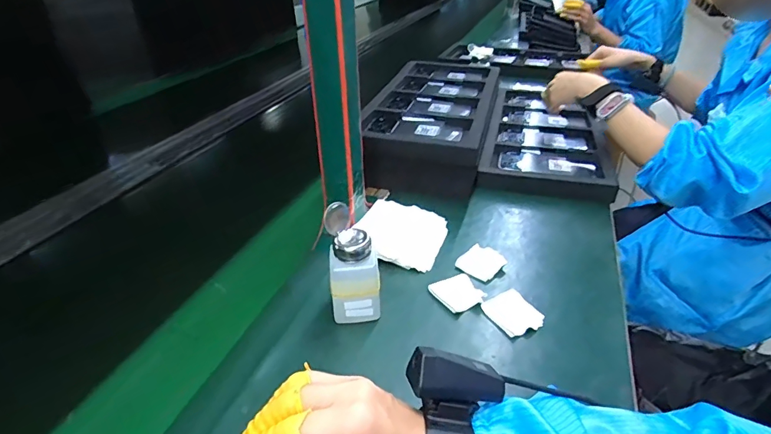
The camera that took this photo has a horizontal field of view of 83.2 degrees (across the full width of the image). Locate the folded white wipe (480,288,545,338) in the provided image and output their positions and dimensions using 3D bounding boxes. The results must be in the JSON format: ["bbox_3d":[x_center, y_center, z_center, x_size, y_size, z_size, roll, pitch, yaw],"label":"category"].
[{"bbox_3d":[0.148,0.109,0.499,0.055,0.004,0.059,-18,36,-23],"label":"folded white wipe"}]

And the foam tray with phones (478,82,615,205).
[{"bbox_3d":[0.330,-0.173,0.899,0.220,0.045,0.457,8,35,15],"label":"foam tray with phones"}]

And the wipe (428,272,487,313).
[{"bbox_3d":[0.087,0.091,0.525,0.051,0.008,0.051,-17,36,-21],"label":"wipe"}]

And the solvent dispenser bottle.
[{"bbox_3d":[-0.034,0.056,0.469,0.054,0.140,0.045,-4,33,-2],"label":"solvent dispenser bottle"}]

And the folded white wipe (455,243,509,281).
[{"bbox_3d":[0.126,0.058,0.572,0.049,0.008,0.058,25,42,35],"label":"folded white wipe"}]

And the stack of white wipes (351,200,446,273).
[{"bbox_3d":[0.021,0.023,0.609,0.113,0.034,0.115,12,36,20],"label":"stack of white wipes"}]

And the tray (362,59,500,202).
[{"bbox_3d":[0.103,-0.199,0.901,0.218,0.116,0.460,8,35,15],"label":"tray"}]

